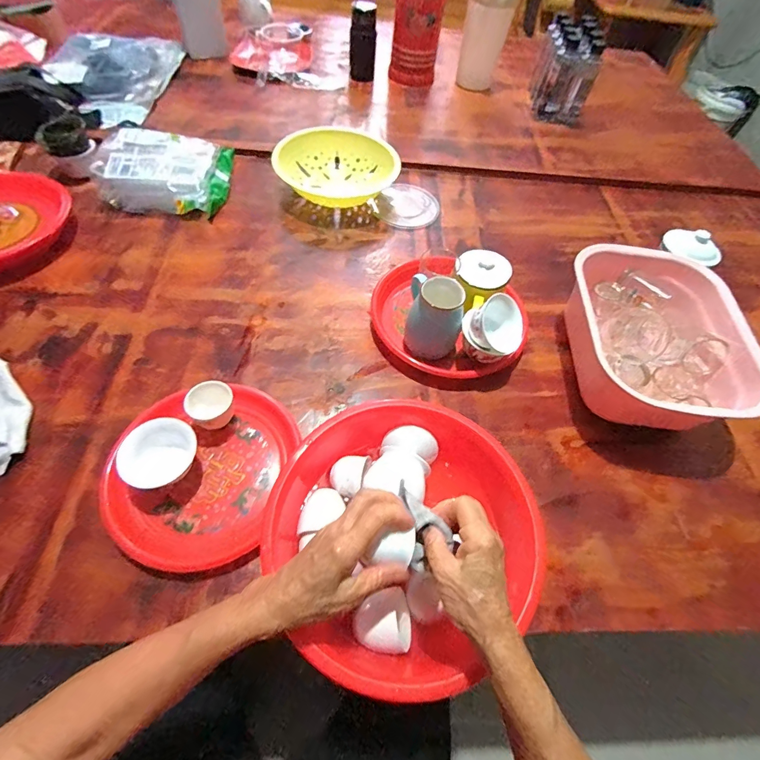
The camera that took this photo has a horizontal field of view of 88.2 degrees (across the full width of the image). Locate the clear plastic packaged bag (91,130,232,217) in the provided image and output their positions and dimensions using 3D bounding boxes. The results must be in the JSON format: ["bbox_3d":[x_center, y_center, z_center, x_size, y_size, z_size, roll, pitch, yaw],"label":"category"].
[{"bbox_3d":[-0.417,-0.414,0.768,0.217,0.075,0.187,-2,58,-6],"label":"clear plastic packaged bag"}]

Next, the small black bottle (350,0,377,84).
[{"bbox_3d":[-0.045,-0.892,1.043,0.064,0.157,0.060,3,58,-3],"label":"small black bottle"}]

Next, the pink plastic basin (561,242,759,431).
[{"bbox_3d":[0.396,-0.058,0.592,0.214,0.118,0.278,8,58,1],"label":"pink plastic basin"}]

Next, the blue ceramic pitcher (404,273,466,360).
[{"bbox_3d":[0.080,-0.092,0.587,0.075,0.113,0.093,9,58,1],"label":"blue ceramic pitcher"}]

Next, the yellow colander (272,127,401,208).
[{"bbox_3d":[-0.094,-0.468,0.836,0.240,0.069,0.209,-4,58,-7],"label":"yellow colander"}]

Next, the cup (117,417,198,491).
[{"bbox_3d":[-0.263,0.094,0.478,0.086,0.064,0.078,-30,65,-22],"label":"cup"}]

